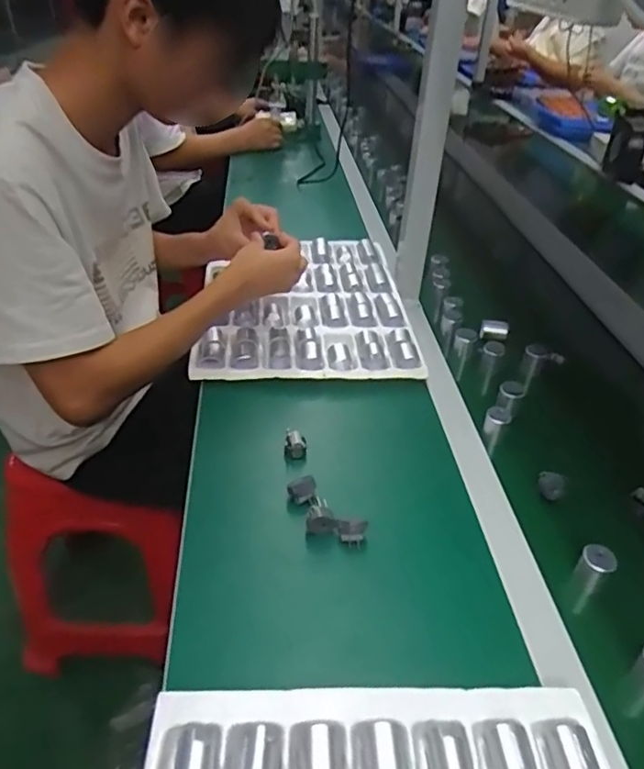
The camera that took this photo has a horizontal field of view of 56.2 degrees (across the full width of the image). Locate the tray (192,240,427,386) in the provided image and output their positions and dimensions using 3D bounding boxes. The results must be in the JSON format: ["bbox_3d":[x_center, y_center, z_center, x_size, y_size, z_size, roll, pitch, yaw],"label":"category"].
[{"bbox_3d":[-0.032,-0.137,0.954,0.310,0.032,0.416,-4,37,-4],"label":"tray"}]

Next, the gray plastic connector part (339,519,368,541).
[{"bbox_3d":[0.030,0.146,0.592,0.028,0.032,0.013,2,37,4],"label":"gray plastic connector part"}]

